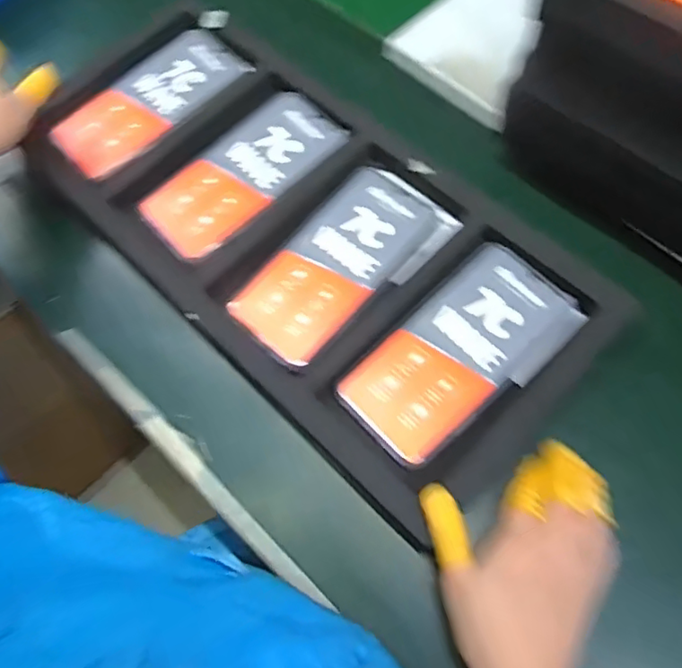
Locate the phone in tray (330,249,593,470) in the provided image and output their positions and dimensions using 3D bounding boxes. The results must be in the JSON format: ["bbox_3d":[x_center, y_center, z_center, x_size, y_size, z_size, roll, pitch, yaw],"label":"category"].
[{"bbox_3d":[0.082,0.013,0.413,0.164,0.008,0.086,-40,71,-14],"label":"phone in tray"}]

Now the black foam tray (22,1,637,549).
[{"bbox_3d":[-0.042,-0.084,0.464,0.471,0.026,0.207,42,74,18],"label":"black foam tray"}]

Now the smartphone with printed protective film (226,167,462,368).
[{"bbox_3d":[0.002,-0.050,0.447,0.089,0.011,0.163,39,73,17],"label":"smartphone with printed protective film"}]

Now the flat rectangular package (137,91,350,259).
[{"bbox_3d":[-0.078,-0.132,0.487,0.168,0.012,0.076,-40,71,-14],"label":"flat rectangular package"}]

